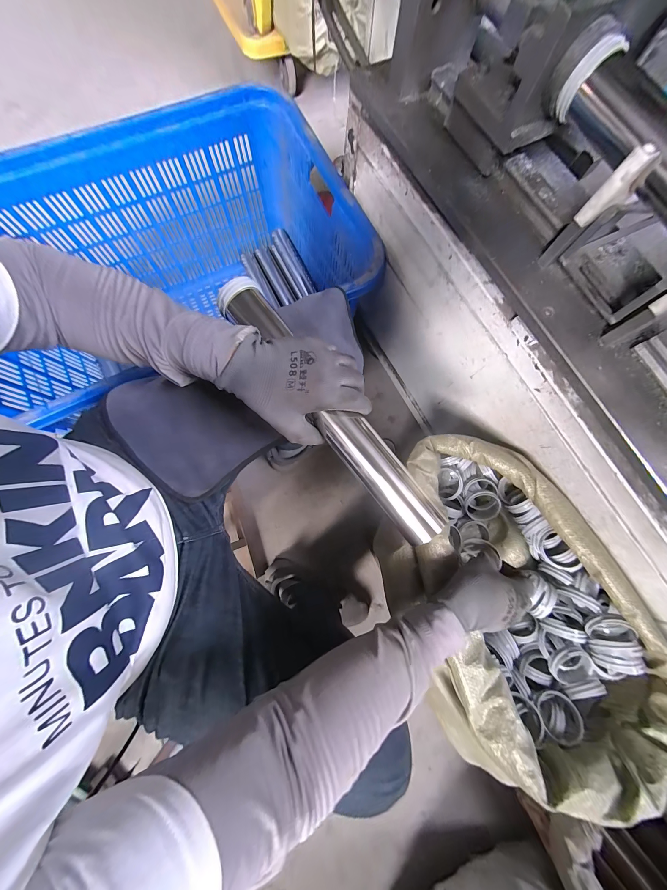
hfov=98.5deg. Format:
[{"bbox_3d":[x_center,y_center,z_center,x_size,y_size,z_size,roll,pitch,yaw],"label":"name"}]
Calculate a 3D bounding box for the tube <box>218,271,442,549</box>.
[{"bbox_3d":[-0.006,-0.045,0.343,0.050,0.036,0.366,-38,84,-8],"label":"tube"}]

